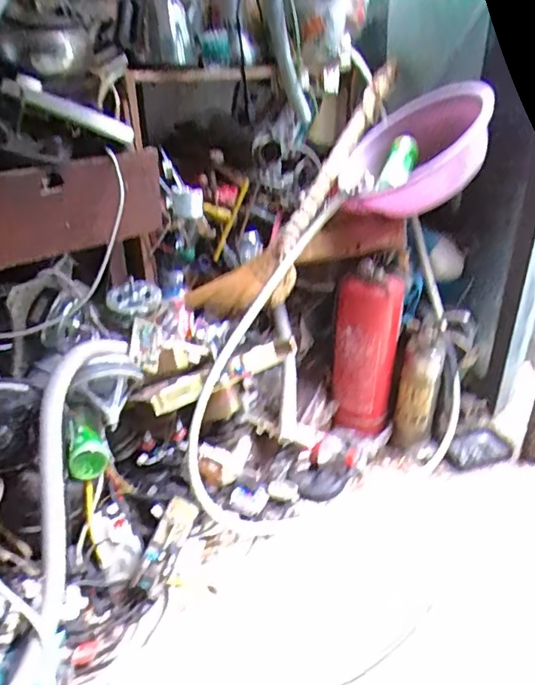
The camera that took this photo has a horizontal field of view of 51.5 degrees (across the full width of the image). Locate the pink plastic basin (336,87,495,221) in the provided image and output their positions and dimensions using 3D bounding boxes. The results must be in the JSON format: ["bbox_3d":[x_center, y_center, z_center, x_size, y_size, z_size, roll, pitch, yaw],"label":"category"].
[{"bbox_3d":[0.329,-0.423,1.245,0.342,0.143,0.342,-23,41,22],"label":"pink plastic basin"}]

